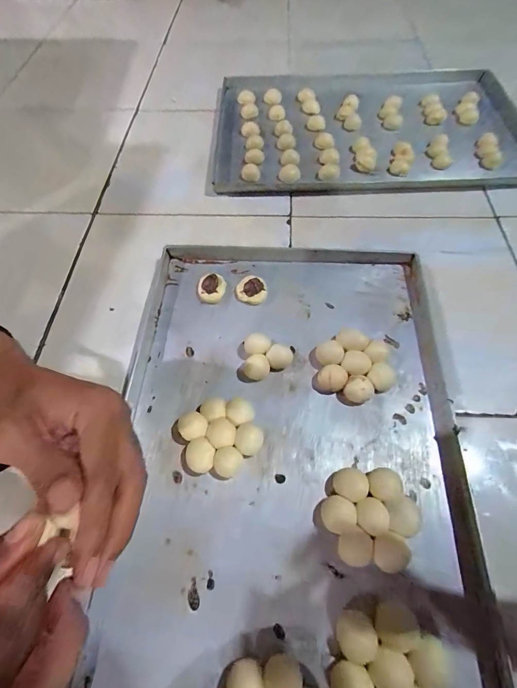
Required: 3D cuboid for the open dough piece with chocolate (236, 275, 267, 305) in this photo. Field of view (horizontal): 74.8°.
[{"bbox_3d":[-0.012,-0.090,0.568,0.050,0.022,0.047,-1,61,1],"label":"open dough piece with chocolate"}]

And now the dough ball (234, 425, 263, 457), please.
[{"bbox_3d":[-0.012,0.129,0.446,0.035,0.024,0.035,-1,61,1],"label":"dough ball"}]

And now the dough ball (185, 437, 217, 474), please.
[{"bbox_3d":[-0.075,0.146,0.440,0.038,0.022,0.039,-1,61,1],"label":"dough ball"}]

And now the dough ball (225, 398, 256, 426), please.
[{"bbox_3d":[-0.025,0.097,0.467,0.039,0.027,0.035,35,67,19],"label":"dough ball"}]

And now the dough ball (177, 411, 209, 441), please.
[{"bbox_3d":[-0.087,0.113,0.457,0.038,0.024,0.040,-1,61,1],"label":"dough ball"}]

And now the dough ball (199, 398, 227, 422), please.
[{"bbox_3d":[-0.061,0.093,0.468,0.036,0.023,0.032,-16,61,-7],"label":"dough ball"}]

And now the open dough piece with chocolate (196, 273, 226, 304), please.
[{"bbox_3d":[-0.080,-0.095,0.575,0.046,0.018,0.052,5,61,4],"label":"open dough piece with chocolate"}]

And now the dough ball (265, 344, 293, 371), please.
[{"bbox_3d":[0.032,0.020,0.510,0.036,0.020,0.036,-1,61,1],"label":"dough ball"}]

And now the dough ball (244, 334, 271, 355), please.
[{"bbox_3d":[-0.002,0.003,0.518,0.040,0.023,0.031,12,62,8],"label":"dough ball"}]

